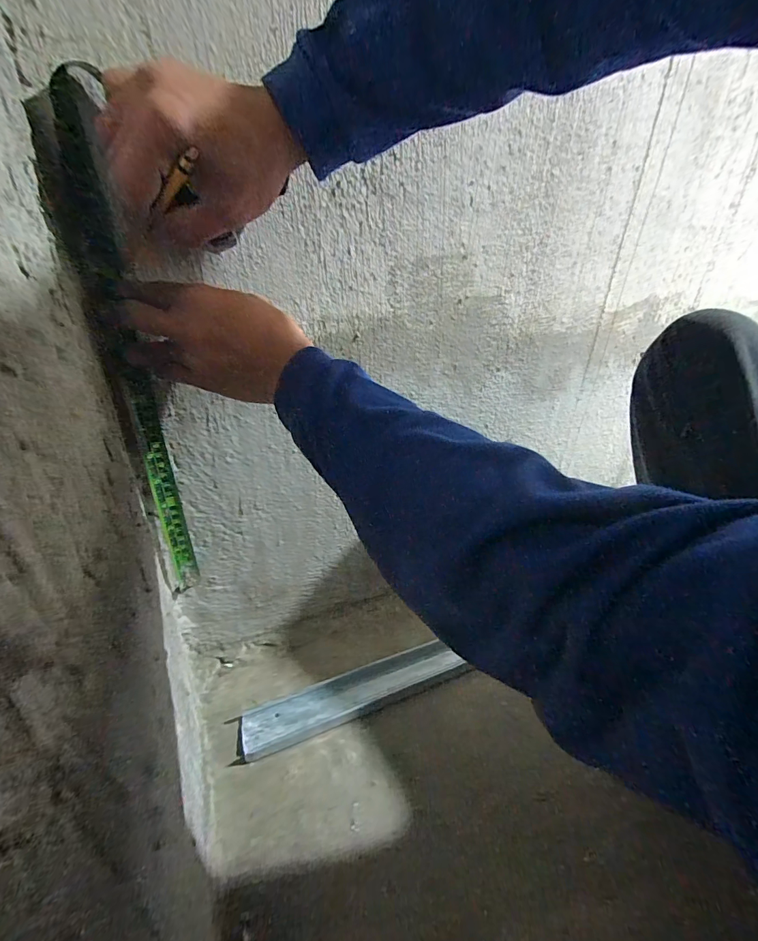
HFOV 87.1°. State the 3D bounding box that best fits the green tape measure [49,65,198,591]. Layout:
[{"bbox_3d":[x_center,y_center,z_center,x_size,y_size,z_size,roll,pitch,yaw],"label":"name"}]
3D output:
[{"bbox_3d":[-0.204,-0.066,0.340,0.025,0.407,0.023,-19,31,-35],"label":"green tape measure"}]

